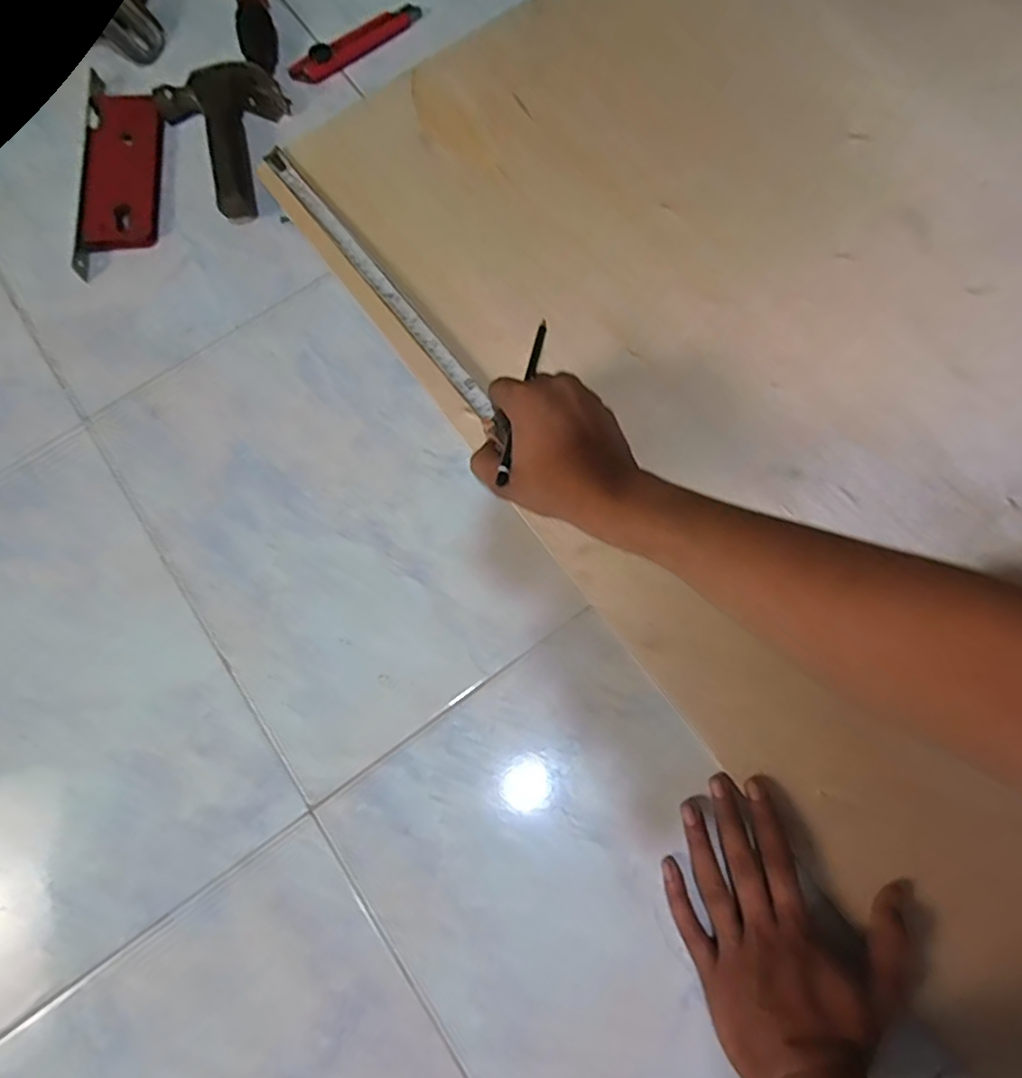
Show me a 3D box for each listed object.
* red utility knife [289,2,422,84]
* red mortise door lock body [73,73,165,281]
[{"bbox_3d":[-0.161,-0.521,0.635,0.157,0.022,0.027,-38,79,-7],"label":"red utility knife"},{"bbox_3d":[-0.381,-0.360,0.593,0.068,0.019,0.224,-6,77,0],"label":"red mortise door lock body"}]

